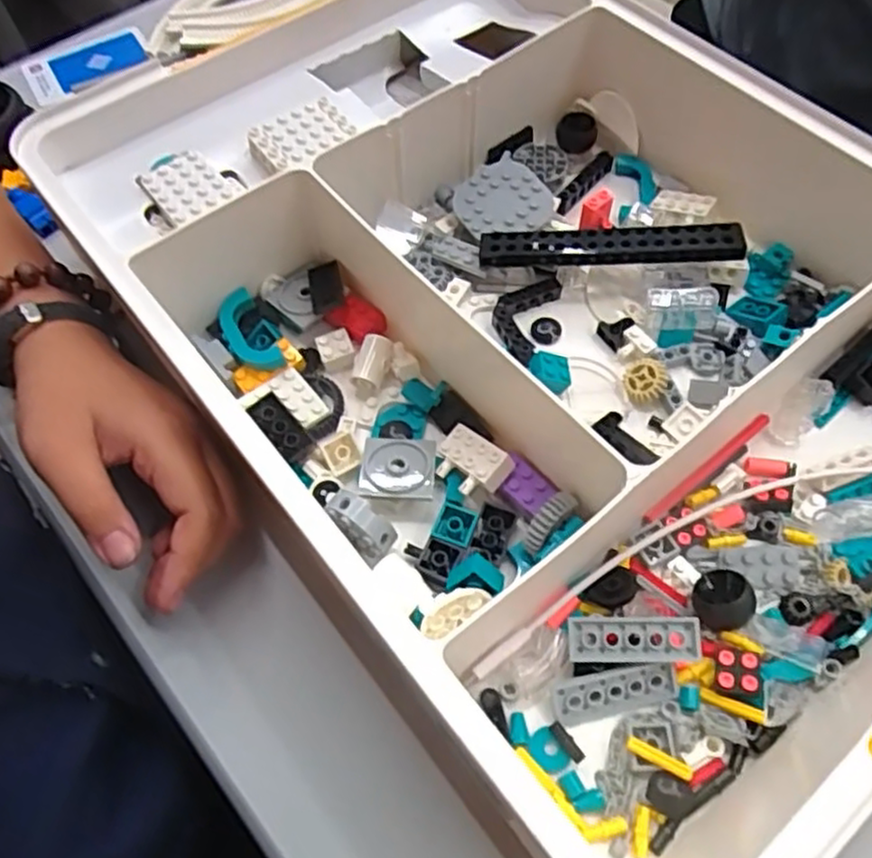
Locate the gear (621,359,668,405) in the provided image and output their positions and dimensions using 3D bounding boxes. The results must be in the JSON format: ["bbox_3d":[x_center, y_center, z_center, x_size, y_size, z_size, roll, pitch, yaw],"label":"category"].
[{"bbox_3d":[0.098,-0.023,0.339,0.019,0.012,0.021,-17,81,25],"label":"gear"}]

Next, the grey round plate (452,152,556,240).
[{"bbox_3d":[0.035,-0.120,0.382,0.047,0.008,0.047,-1,70,4],"label":"grey round plate"}]

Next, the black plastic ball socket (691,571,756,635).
[{"bbox_3d":[0.111,0.067,0.279,0.023,0.017,0.023,-30,66,-15],"label":"black plastic ball socket"}]

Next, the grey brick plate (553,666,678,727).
[{"bbox_3d":[0.067,0.099,0.270,0.045,0.004,0.017,-10,94,-3],"label":"grey brick plate"}]

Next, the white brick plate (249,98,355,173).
[{"bbox_3d":[-0.065,-0.142,0.349,0.046,0.007,0.029,-38,66,-18],"label":"white brick plate"}]

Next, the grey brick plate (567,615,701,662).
[{"bbox_3d":[0.073,0.078,0.269,0.048,0.004,0.016,-1,77,6],"label":"grey brick plate"}]

